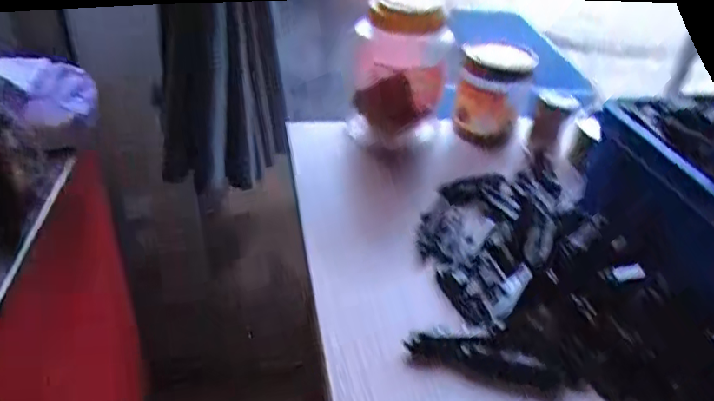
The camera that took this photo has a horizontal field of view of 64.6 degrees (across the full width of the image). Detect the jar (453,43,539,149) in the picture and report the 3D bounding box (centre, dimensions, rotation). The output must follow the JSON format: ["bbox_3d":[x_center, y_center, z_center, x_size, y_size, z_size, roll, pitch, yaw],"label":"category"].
[{"bbox_3d":[0.171,-0.135,0.718,0.080,0.121,0.080,3,36,-2],"label":"jar"}]

